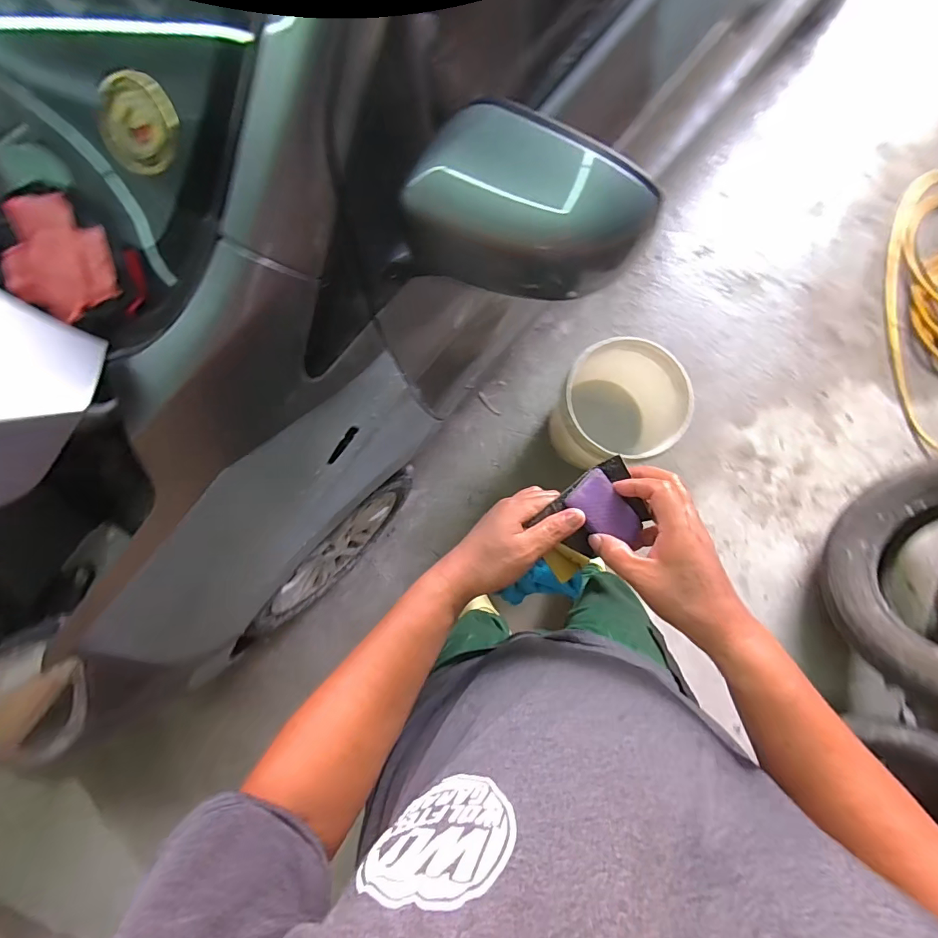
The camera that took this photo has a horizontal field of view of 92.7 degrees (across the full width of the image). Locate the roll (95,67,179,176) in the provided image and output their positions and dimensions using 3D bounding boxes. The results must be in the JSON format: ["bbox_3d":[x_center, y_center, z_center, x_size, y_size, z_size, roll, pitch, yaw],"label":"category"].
[{"bbox_3d":[-0.299,-0.315,0.406,0.069,0.020,0.075,3,115,7],"label":"roll"}]

